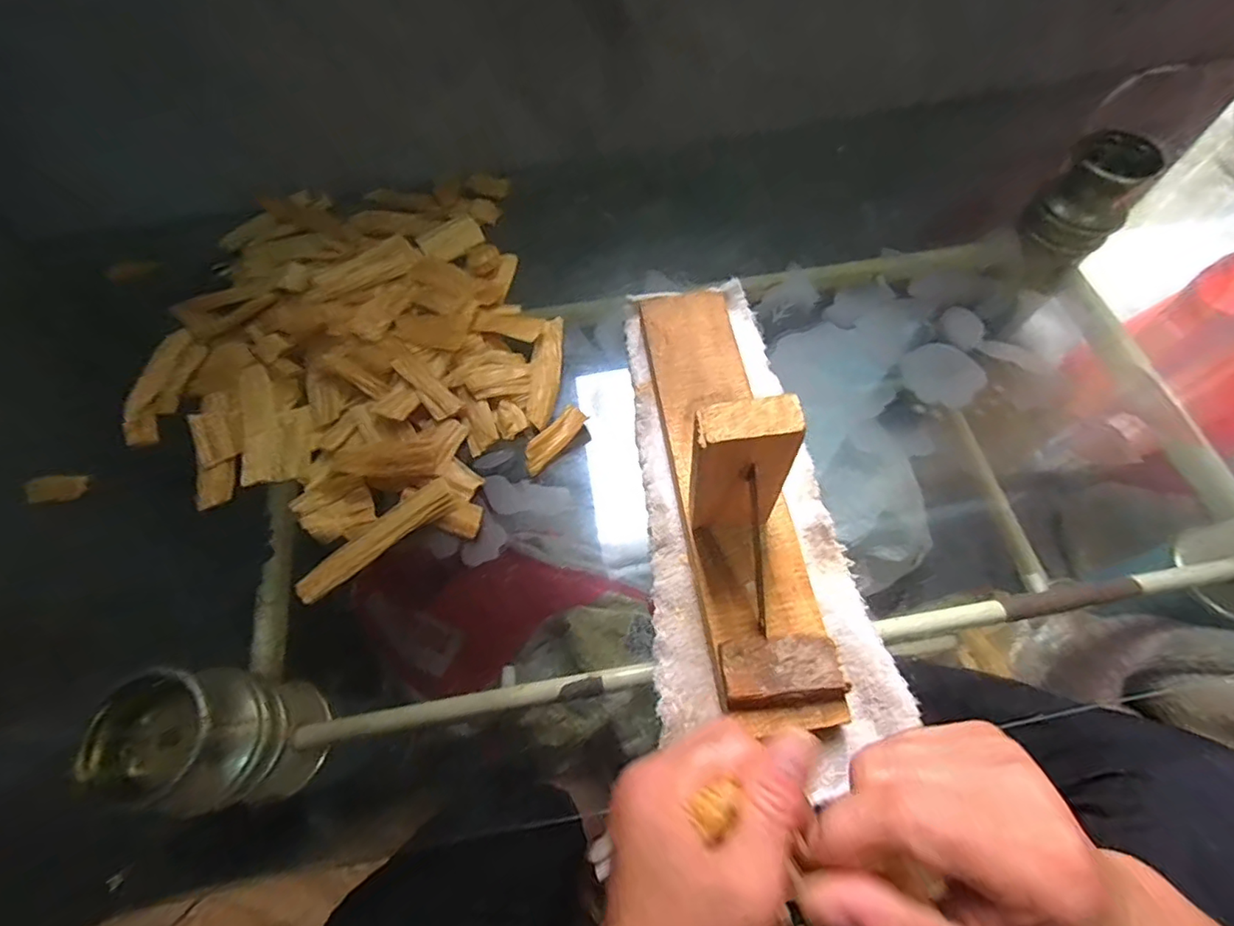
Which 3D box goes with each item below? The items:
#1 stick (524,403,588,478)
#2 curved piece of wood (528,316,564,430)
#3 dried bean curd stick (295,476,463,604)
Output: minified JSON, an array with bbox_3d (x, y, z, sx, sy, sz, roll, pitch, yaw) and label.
[{"bbox_3d":[-0.041,-0.017,0.355,0.017,0.010,0.055,33,69,16],"label":"stick"},{"bbox_3d":[-0.049,-0.065,0.375,0.020,0.014,0.089,1,64,2],"label":"curved piece of wood"},{"bbox_3d":[-0.143,0.045,0.327,0.102,0.012,0.024,-33,67,-14],"label":"dried bean curd stick"}]

